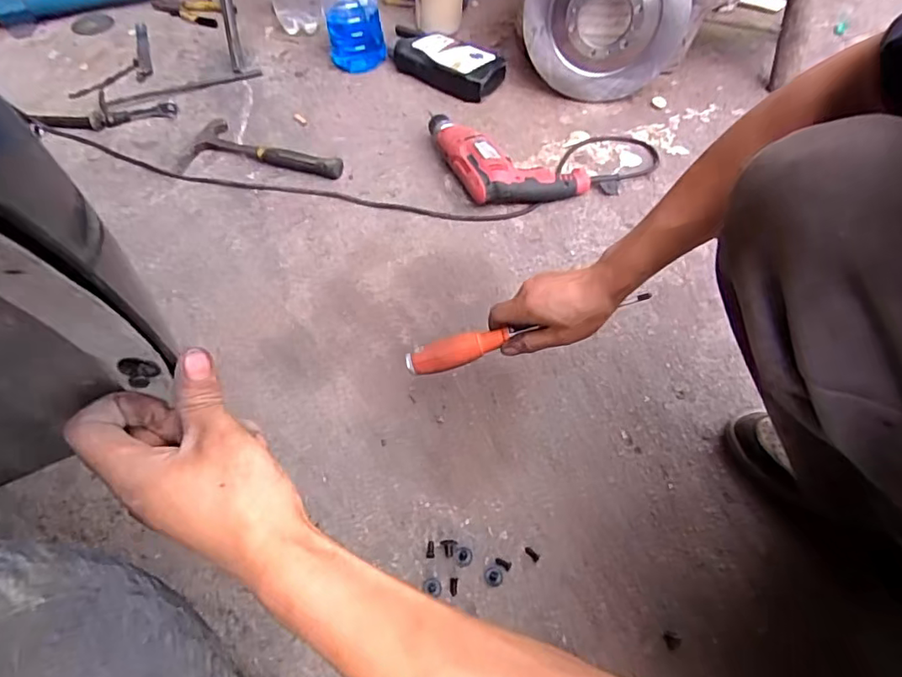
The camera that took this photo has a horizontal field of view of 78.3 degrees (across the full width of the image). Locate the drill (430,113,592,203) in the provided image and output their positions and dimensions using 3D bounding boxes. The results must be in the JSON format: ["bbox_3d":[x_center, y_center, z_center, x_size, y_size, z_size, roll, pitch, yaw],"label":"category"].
[{"bbox_3d":[0.080,-0.326,0.918,0.203,0.067,0.286,-17,55,-12],"label":"drill"}]

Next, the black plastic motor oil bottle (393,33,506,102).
[{"bbox_3d":[-0.014,-0.540,1.081,0.240,0.057,0.103,27,58,19],"label":"black plastic motor oil bottle"}]

